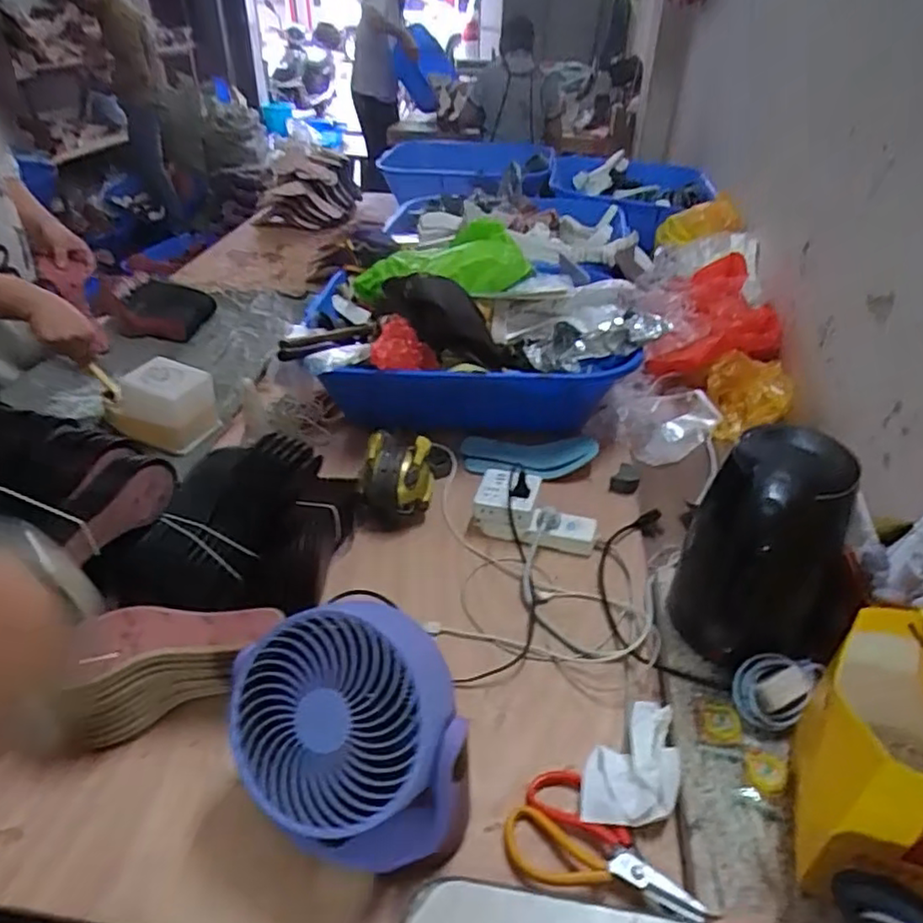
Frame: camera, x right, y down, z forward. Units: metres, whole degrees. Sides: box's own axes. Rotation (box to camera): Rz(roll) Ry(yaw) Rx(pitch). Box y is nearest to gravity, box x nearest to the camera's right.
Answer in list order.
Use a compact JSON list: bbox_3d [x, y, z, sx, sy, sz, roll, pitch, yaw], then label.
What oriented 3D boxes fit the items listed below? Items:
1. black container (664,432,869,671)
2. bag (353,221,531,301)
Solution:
[{"bbox_3d":[0.304,0.106,0.643,0.156,0.224,0.162,20,44,28],"label":"black container"},{"bbox_3d":[-0.021,-0.366,1.238,0.222,0.114,0.303,27,47,33],"label":"bag"}]

